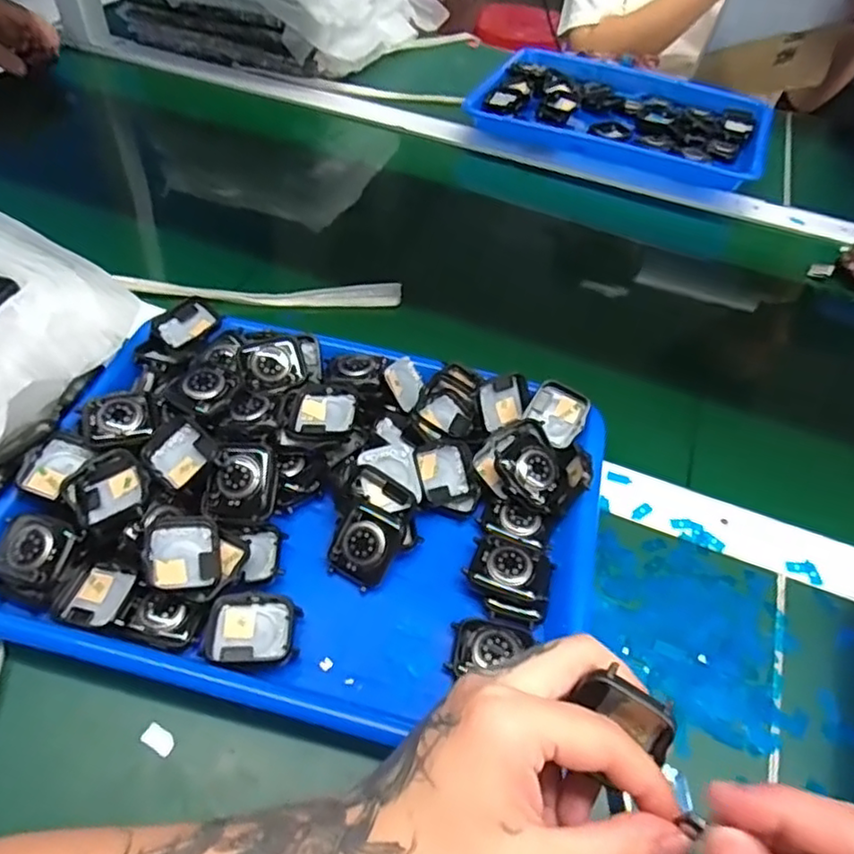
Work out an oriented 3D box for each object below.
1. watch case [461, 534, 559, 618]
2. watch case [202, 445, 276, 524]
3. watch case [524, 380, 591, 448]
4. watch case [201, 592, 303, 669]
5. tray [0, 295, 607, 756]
[{"bbox_3d":[0.048,0.082,0.367,0.049,0.010,0.034,23,51,14],"label":"watch case"},{"bbox_3d":[-0.107,0.032,0.371,0.039,0.009,0.044,1,82,-3],"label":"watch case"},{"bbox_3d":[0.088,-0.009,0.440,0.038,0.011,0.040,31,81,10],"label":"watch case"},{"bbox_3d":[-0.091,0.105,0.336,0.046,0.010,0.037,2,49,-3],"label":"watch case"},{"bbox_3d":[-0.066,0.041,0.387,0.330,0.046,0.238,11,50,4],"label":"tray"}]

